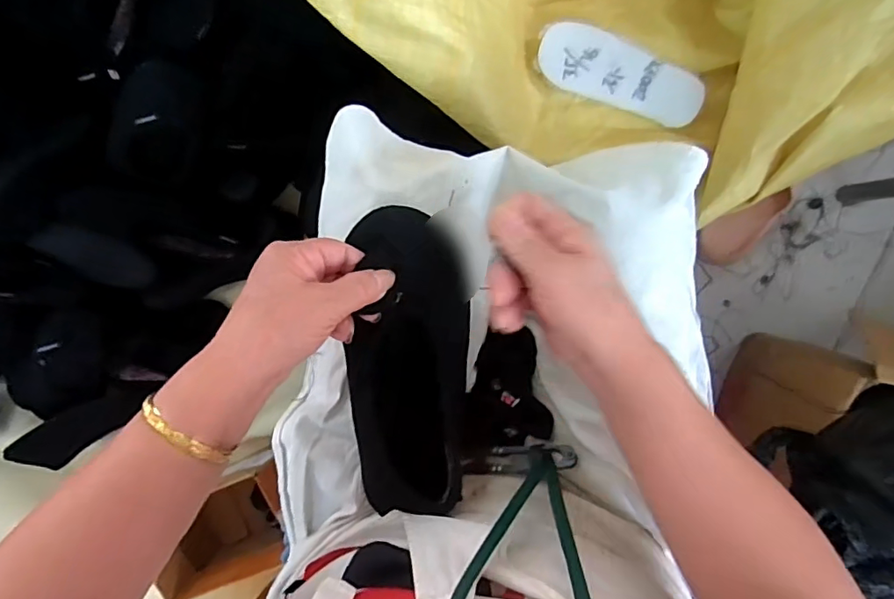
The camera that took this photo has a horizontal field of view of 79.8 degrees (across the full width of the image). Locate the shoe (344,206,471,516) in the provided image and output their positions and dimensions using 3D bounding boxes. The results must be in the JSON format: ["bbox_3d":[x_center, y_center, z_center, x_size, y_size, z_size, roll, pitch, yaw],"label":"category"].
[{"bbox_3d":[-0.026,0.042,0.390,0.086,0.042,0.210,0,89,6],"label":"shoe"}]

